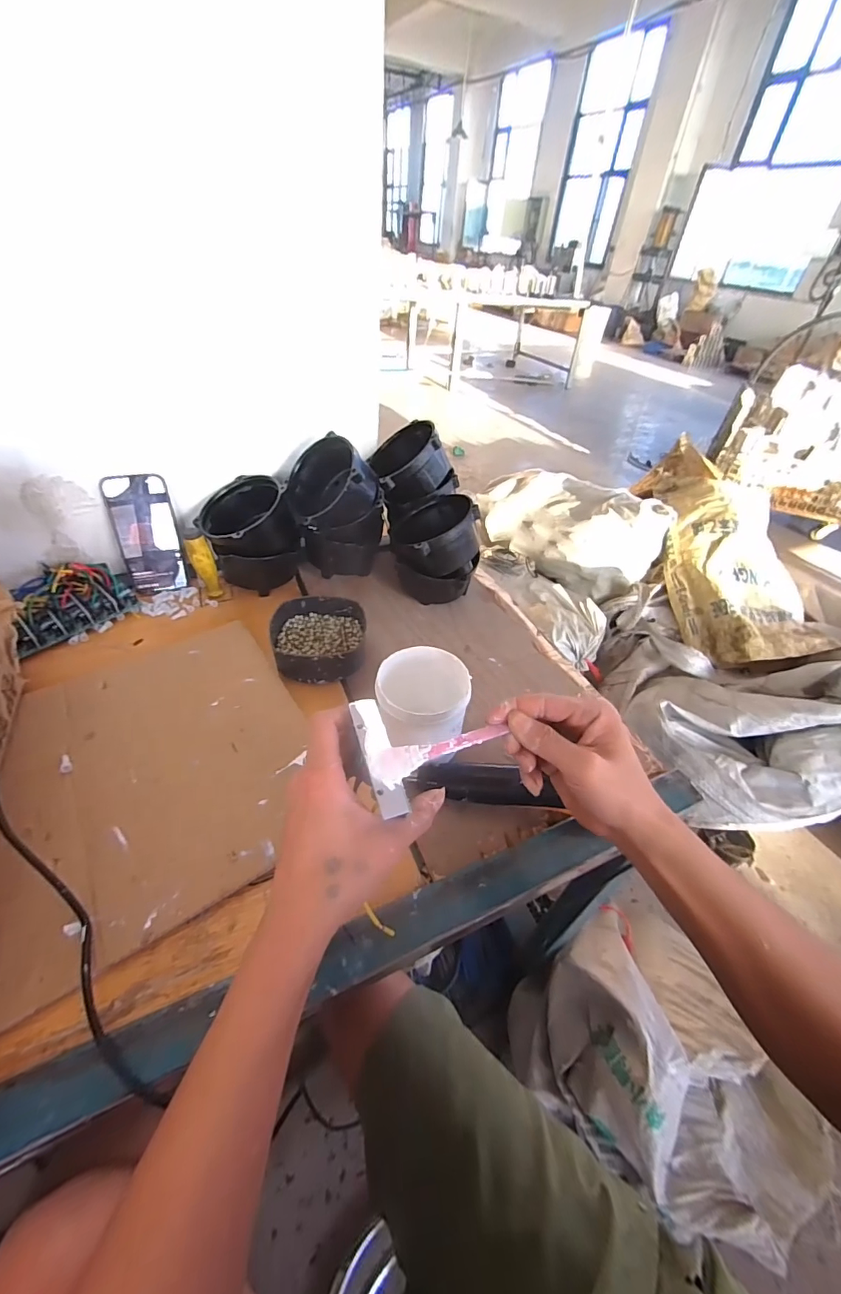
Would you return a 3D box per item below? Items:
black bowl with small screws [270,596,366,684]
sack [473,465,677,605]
[{"bbox_3d":[-0.132,-0.008,0.588,0.117,0.052,0.123,3,43,-3],"label":"black bowl with small screws"},{"bbox_3d":[0.514,-0.468,1.667,0.717,0.281,0.281,36,50,29],"label":"sack"}]

